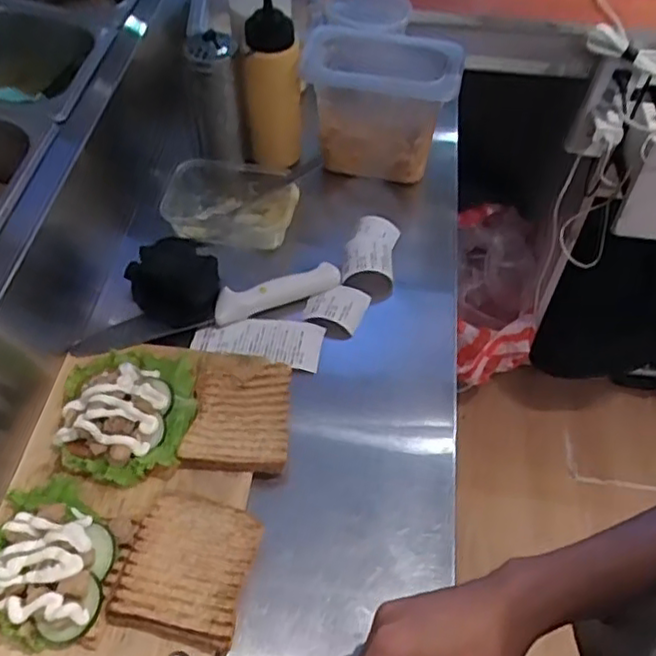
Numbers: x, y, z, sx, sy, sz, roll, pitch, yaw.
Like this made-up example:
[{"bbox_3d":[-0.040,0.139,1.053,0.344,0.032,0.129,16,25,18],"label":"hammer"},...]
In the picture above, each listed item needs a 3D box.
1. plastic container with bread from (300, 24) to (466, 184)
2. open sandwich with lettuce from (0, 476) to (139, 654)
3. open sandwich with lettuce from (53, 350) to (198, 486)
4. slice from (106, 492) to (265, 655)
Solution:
[{"bbox_3d":[0.062,-0.267,0.787,0.168,0.138,0.130,10,53,6],"label":"plastic container with bread"},{"bbox_3d":[-0.217,0.170,0.503,0.114,0.050,0.119,12,53,8],"label":"open sandwich with lettuce"},{"bbox_3d":[-0.176,0.069,0.581,0.116,0.049,0.127,-1,53,-2],"label":"open sandwich with lettuce"},{"bbox_3d":[-0.106,0.186,0.515,0.093,0.021,0.103,11,53,7],"label":"slice"}]

